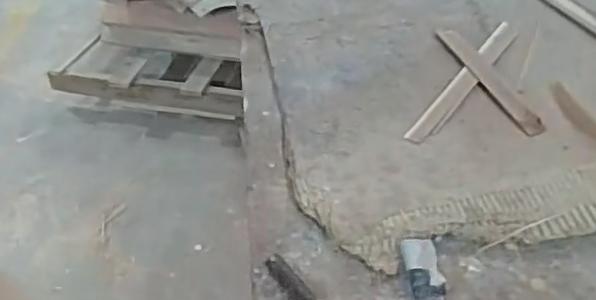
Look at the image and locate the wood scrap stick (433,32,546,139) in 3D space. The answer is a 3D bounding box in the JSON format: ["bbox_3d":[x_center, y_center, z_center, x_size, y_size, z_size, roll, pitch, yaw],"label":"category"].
[{"bbox_3d":[0.201,-0.076,0.640,0.027,0.013,0.179,-17,44,-11],"label":"wood scrap stick"}]

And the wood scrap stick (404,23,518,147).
[{"bbox_3d":[0.178,-0.074,0.650,0.027,0.008,0.223,24,51,29],"label":"wood scrap stick"}]

